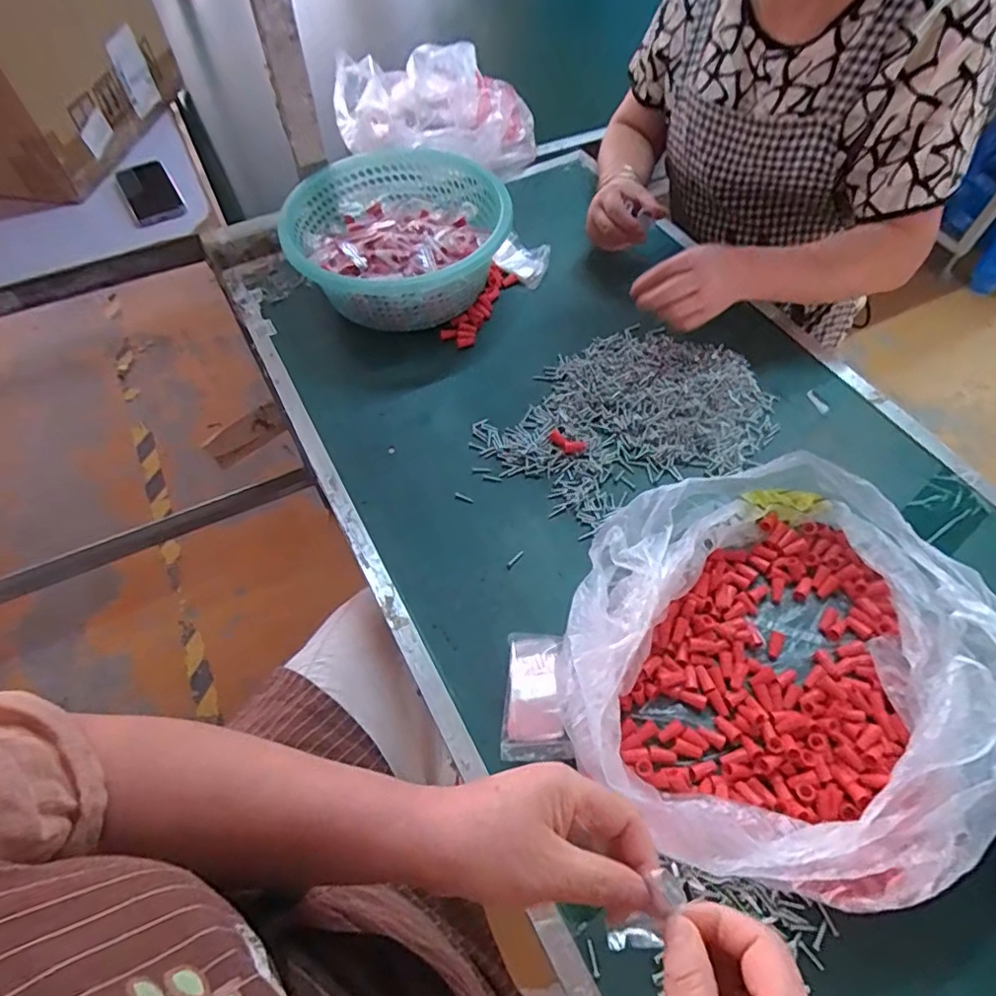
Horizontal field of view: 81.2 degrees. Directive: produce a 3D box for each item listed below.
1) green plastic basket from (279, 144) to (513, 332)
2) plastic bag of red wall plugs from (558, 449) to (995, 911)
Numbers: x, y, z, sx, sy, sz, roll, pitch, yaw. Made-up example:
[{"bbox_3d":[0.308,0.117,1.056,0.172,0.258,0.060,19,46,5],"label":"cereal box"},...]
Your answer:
[{"bbox_3d":[-0.113,-0.326,0.750,0.275,0.115,0.264,0,57,-1],"label":"green plastic basket"},{"bbox_3d":[0.225,0.114,0.478,0.312,0.090,0.350,18,59,10],"label":"plastic bag of red wall plugs"}]

